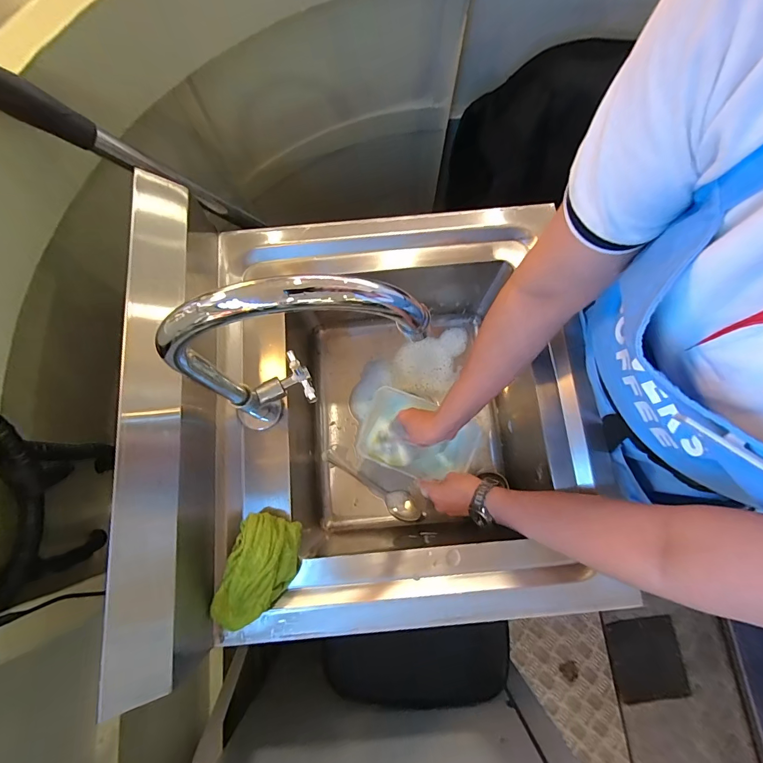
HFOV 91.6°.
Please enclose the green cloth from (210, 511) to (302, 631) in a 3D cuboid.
[{"bbox_3d":[-0.130,0.205,0.394,0.068,0.043,0.118,17,77,5],"label":"green cloth"}]

